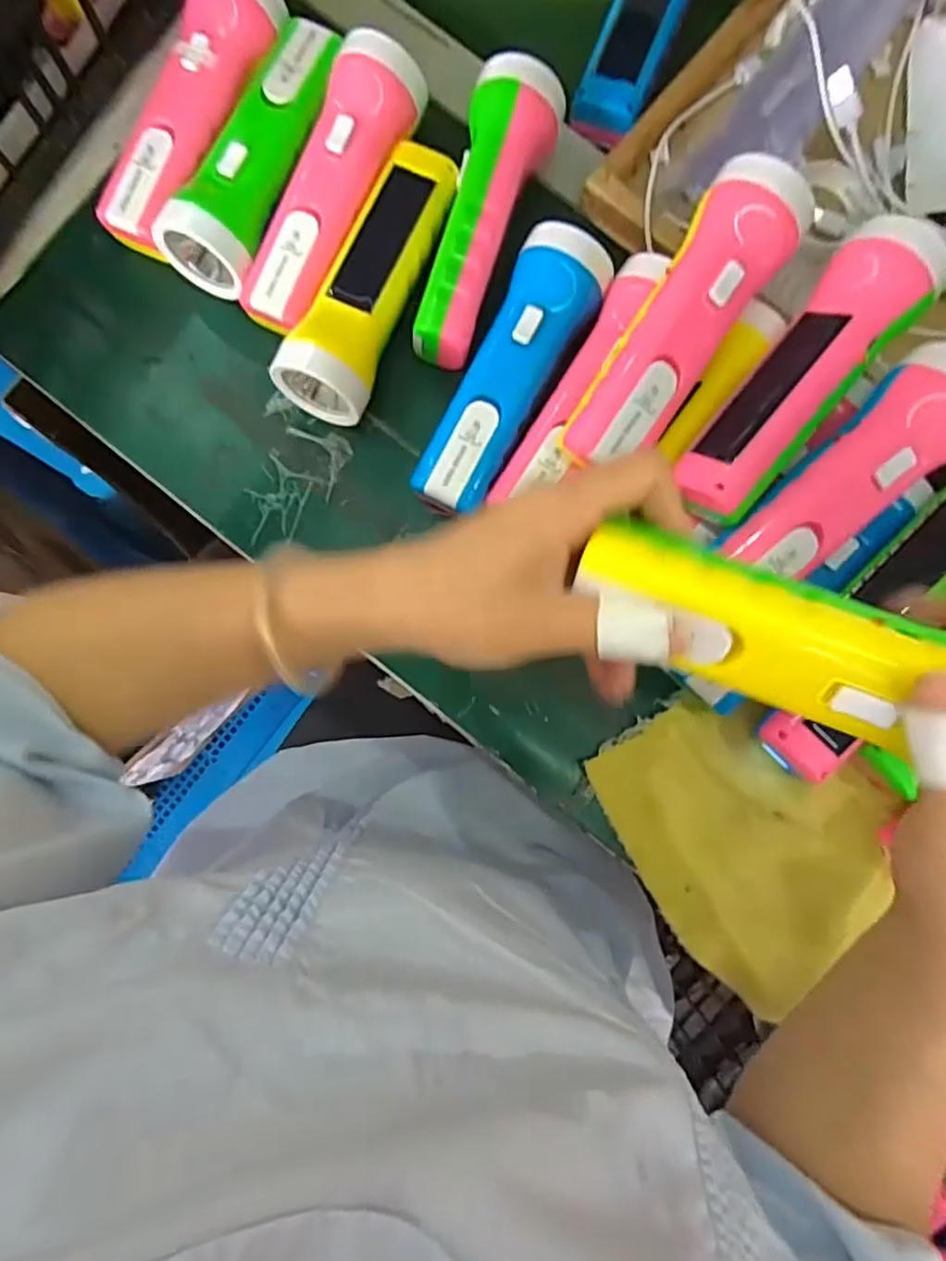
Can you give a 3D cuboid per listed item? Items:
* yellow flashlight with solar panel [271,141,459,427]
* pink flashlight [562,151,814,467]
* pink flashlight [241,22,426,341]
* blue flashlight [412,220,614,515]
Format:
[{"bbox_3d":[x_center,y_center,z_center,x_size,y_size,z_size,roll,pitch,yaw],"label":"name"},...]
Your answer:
[{"bbox_3d":[-0.057,-0.200,0.373,0.050,0.041,0.162,23,83,0],"label":"yellow flashlight with solar panel"},{"bbox_3d":[0.104,-0.150,0.328,0.048,0.055,0.158,32,87,2],"label":"pink flashlight"},{"bbox_3d":[-0.081,-0.250,0.372,0.049,0.046,0.169,23,83,0],"label":"pink flashlight"},{"bbox_3d":[0.021,-0.140,0.369,0.052,0.050,0.165,26,83,1],"label":"blue flashlight"}]

